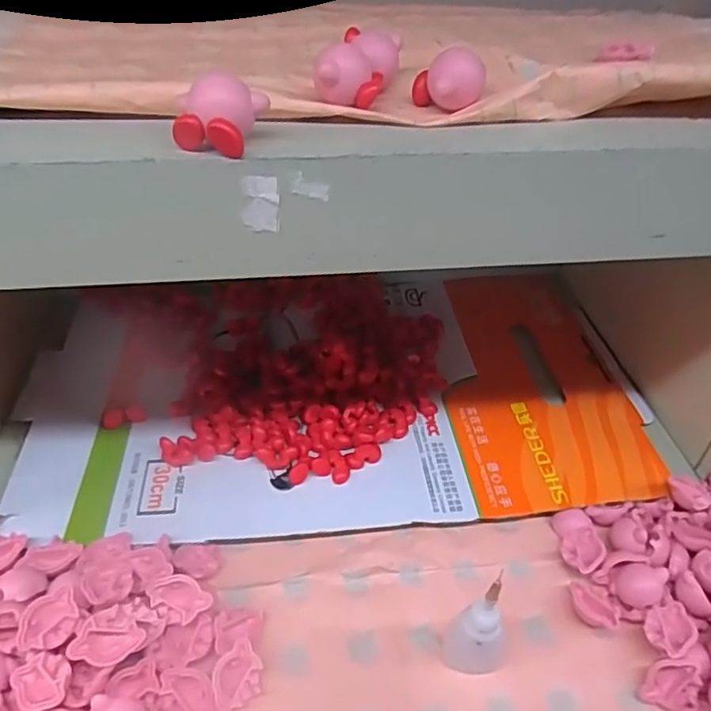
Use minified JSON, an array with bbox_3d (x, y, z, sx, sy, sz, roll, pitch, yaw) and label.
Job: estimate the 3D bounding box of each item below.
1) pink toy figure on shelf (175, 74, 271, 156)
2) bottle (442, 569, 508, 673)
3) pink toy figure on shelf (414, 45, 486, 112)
[{"bbox_3d":[-0.057,-0.103,0.252,0.030,0.025,0.027,18,47,15],"label":"pink toy figure on shelf"},{"bbox_3d":[0.072,0.157,0.336,0.032,0.088,0.035,1,45,-1],"label":"bottle"},{"bbox_3d":[0.047,-0.135,0.295,0.034,0.027,0.022,5,44,2],"label":"pink toy figure on shelf"}]

